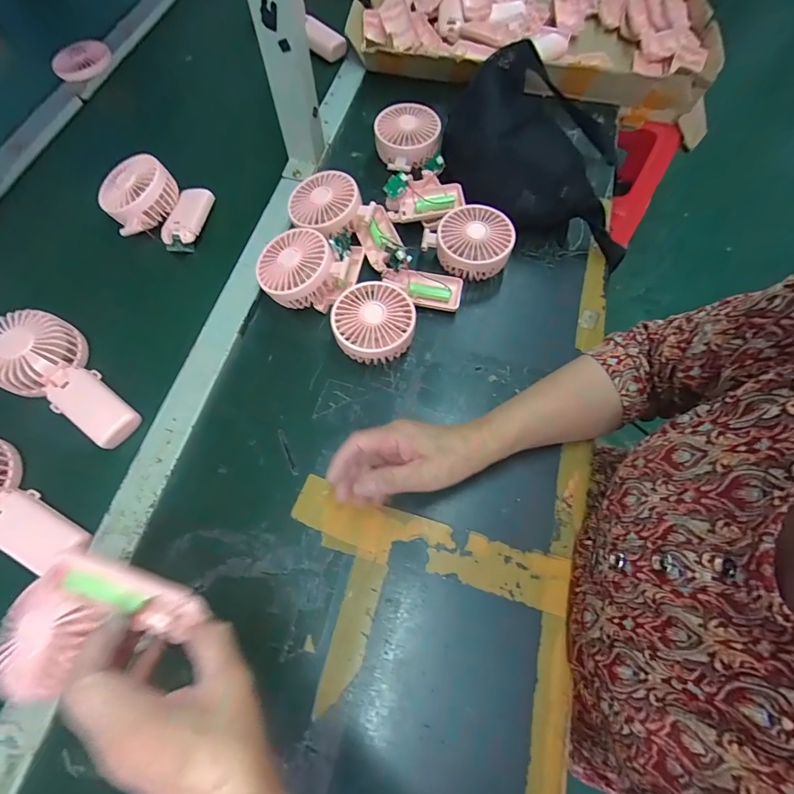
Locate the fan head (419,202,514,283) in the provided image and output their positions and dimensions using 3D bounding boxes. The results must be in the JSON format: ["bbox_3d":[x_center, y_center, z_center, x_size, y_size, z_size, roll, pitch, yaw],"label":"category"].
[{"bbox_3d":[0.084,-0.181,0.468,0.100,0.046,0.079,24,70,10],"label":"fan head"}]

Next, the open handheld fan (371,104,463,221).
[{"bbox_3d":[0.026,-0.301,0.515,0.091,0.049,0.177,-7,68,-2],"label":"open handheld fan"}]

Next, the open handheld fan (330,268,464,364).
[{"bbox_3d":[0.000,-0.100,0.435,0.089,0.046,0.153,41,73,15],"label":"open handheld fan"}]

